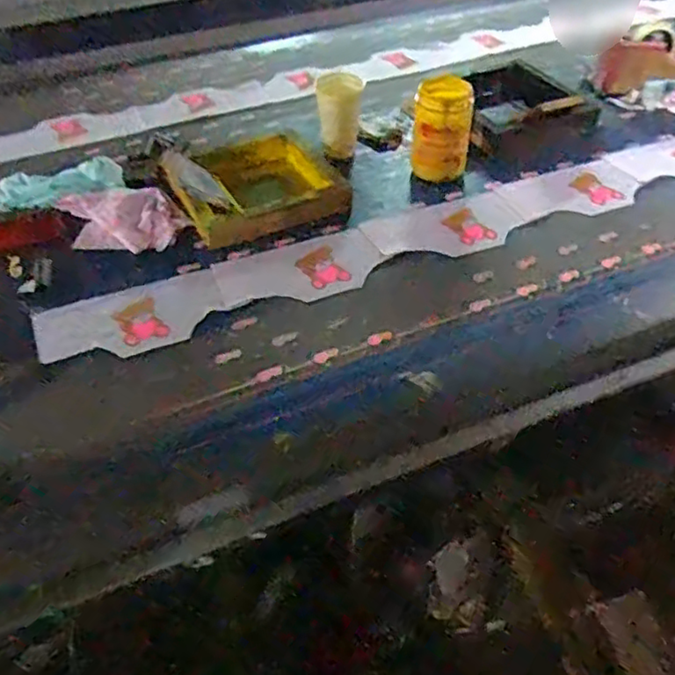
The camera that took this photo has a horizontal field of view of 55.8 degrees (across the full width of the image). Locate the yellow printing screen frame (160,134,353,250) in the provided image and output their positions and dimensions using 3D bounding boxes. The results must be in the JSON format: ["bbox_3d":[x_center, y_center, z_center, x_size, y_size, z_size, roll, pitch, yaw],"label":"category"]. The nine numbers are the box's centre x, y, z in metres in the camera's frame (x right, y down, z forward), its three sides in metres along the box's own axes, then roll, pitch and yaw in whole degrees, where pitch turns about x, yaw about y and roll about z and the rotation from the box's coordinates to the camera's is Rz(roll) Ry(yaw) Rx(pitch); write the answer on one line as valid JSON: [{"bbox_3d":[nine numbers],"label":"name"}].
[{"bbox_3d":[-0.138,-0.265,1.089,0.265,0.055,0.295,-23,49,-21],"label":"yellow printing screen frame"}]

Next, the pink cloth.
[{"bbox_3d":[-0.373,-0.199,1.031,0.240,0.041,0.116,11,46,11],"label":"pink cloth"}]

